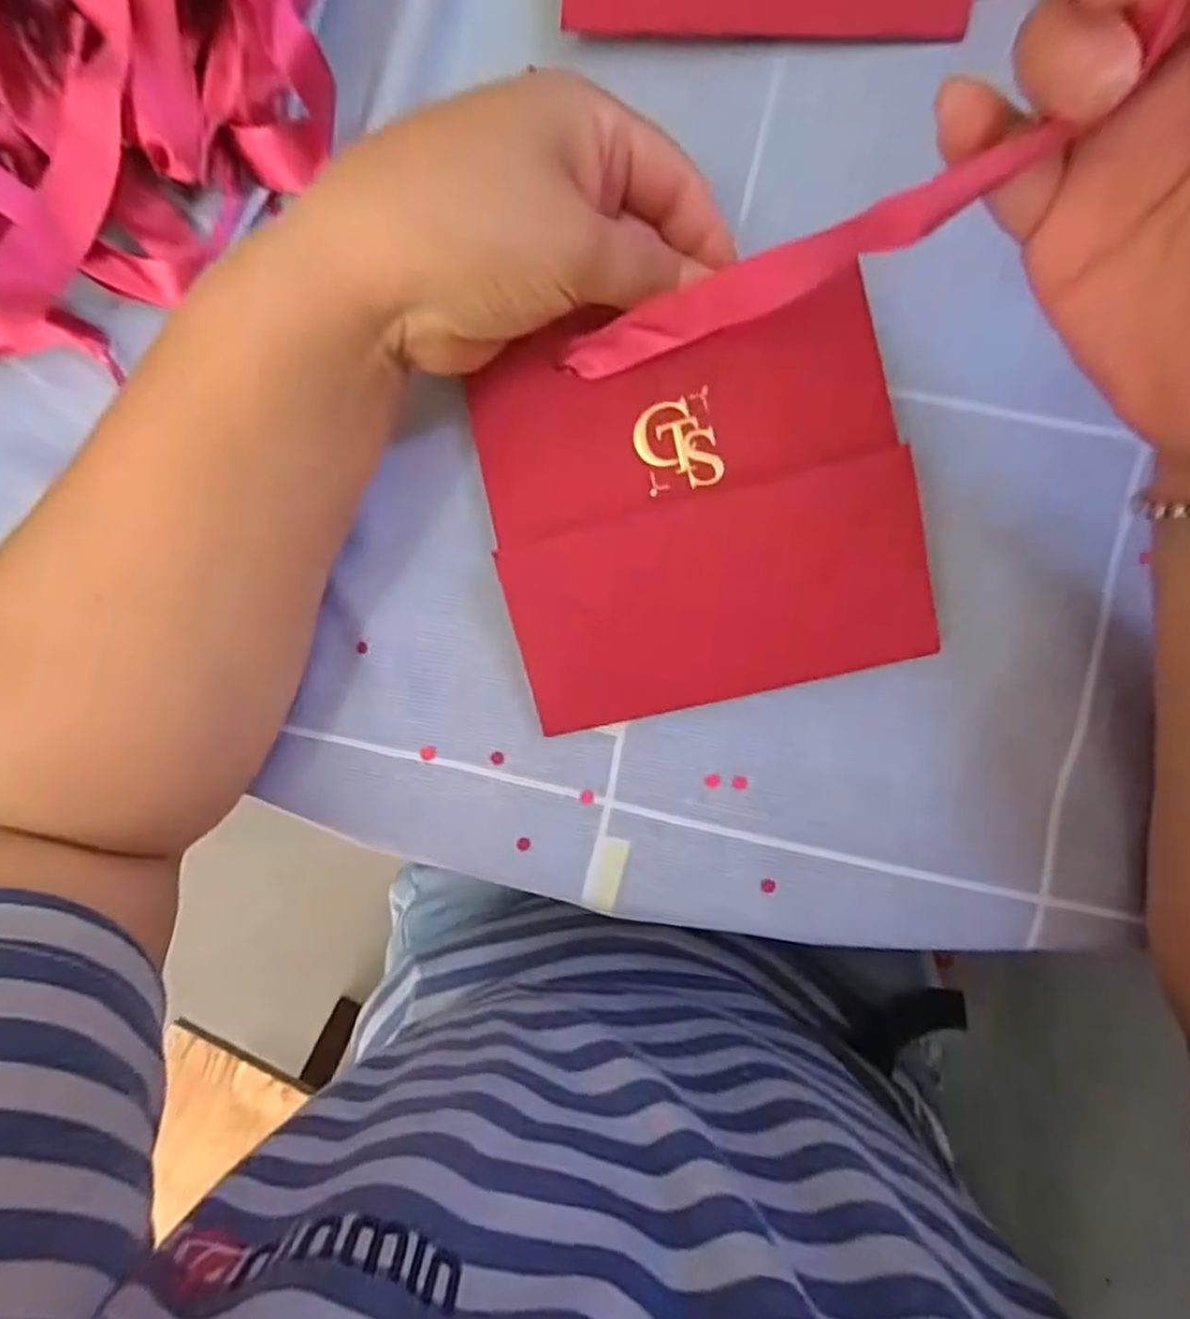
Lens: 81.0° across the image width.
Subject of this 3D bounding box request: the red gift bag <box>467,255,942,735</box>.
[{"bbox_3d":[0.033,-0.051,0.237,0.135,0.027,0.130,-13,88,5],"label":"red gift bag"}]

